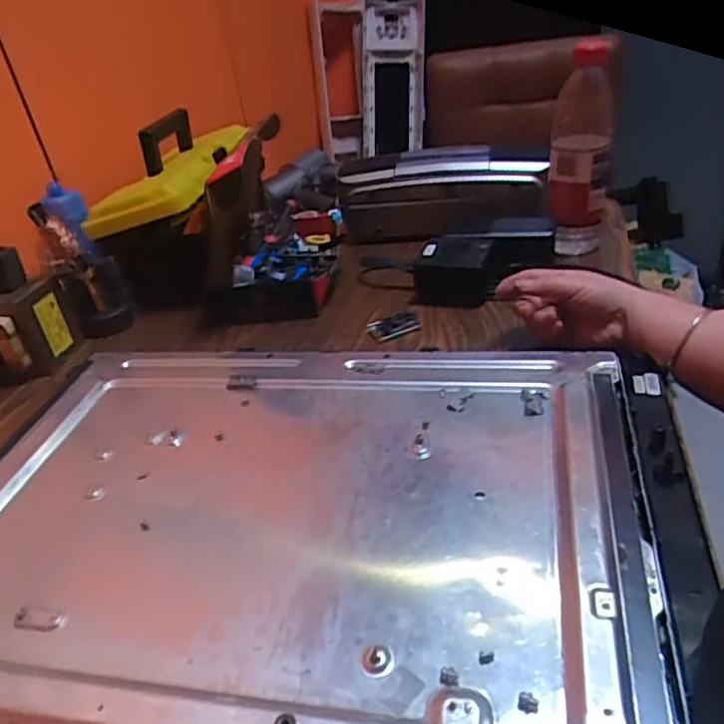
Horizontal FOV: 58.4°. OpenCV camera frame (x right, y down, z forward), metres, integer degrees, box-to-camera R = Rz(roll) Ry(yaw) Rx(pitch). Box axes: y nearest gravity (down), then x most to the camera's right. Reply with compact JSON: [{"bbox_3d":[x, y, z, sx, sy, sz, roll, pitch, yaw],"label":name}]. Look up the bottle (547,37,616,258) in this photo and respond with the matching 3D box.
[{"bbox_3d":[0.241,-0.226,0.715,0.064,0.208,0.054,4,34,16],"label":"bottle"}]

